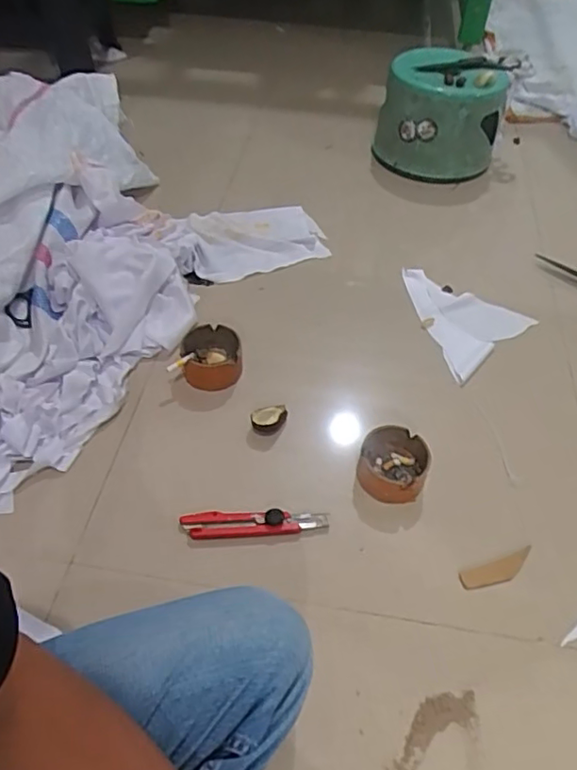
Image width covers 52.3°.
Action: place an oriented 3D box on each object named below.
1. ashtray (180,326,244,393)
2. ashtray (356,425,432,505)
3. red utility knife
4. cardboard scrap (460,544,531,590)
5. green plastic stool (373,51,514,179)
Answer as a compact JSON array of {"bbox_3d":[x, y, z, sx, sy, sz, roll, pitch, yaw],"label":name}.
[{"bbox_3d":[-0.106,-0.037,0.813,0.080,0.047,0.083,-5,49,-7],"label":"ashtray"},{"bbox_3d":[0.127,0.097,0.708,0.080,0.041,0.084,1,48,-1],"label":"ashtray"},{"bbox_3d":[-0.037,0.156,0.663,0.164,0.018,0.029,0,48,-3],"label":"red utility knife"},{"bbox_3d":[0.233,0.206,0.649,0.090,0.004,0.025,-15,51,-15],"label":"cardboard scrap"},{"bbox_3d":[0.310,-0.547,1.202,0.248,0.180,0.189,10,49,7],"label":"green plastic stool"}]

